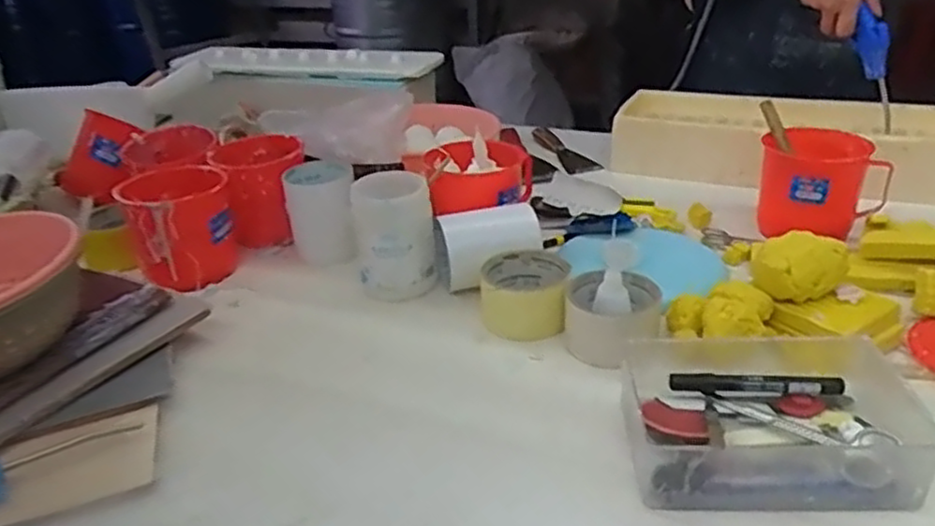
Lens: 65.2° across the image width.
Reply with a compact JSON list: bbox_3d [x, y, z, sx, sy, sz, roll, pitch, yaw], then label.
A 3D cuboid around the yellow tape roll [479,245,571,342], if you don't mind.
[{"bbox_3d":[0.058,0.031,0.733,0.088,0.049,0.089,0,29,8],"label":"yellow tape roll"}]

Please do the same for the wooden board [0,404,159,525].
[{"bbox_3d":[-0.309,0.157,0.570,0.128,0.020,0.077,-16,31,-16],"label":"wooden board"}]

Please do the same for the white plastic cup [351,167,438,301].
[{"bbox_3d":[-0.078,-0.030,0.783,0.083,0.126,0.075,-8,29,-7],"label":"white plastic cup"}]

